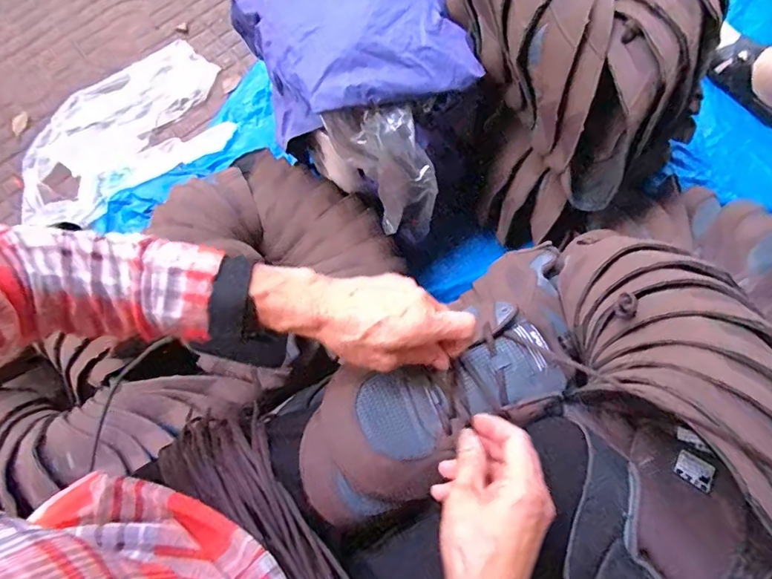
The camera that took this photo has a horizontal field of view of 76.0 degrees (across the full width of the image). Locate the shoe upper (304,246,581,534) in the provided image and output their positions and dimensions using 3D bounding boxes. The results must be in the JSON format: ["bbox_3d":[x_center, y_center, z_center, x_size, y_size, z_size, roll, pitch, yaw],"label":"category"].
[{"bbox_3d":[0.052,0.084,0.413,0.269,0.053,0.114,-35,73,-14],"label":"shoe upper"}]

